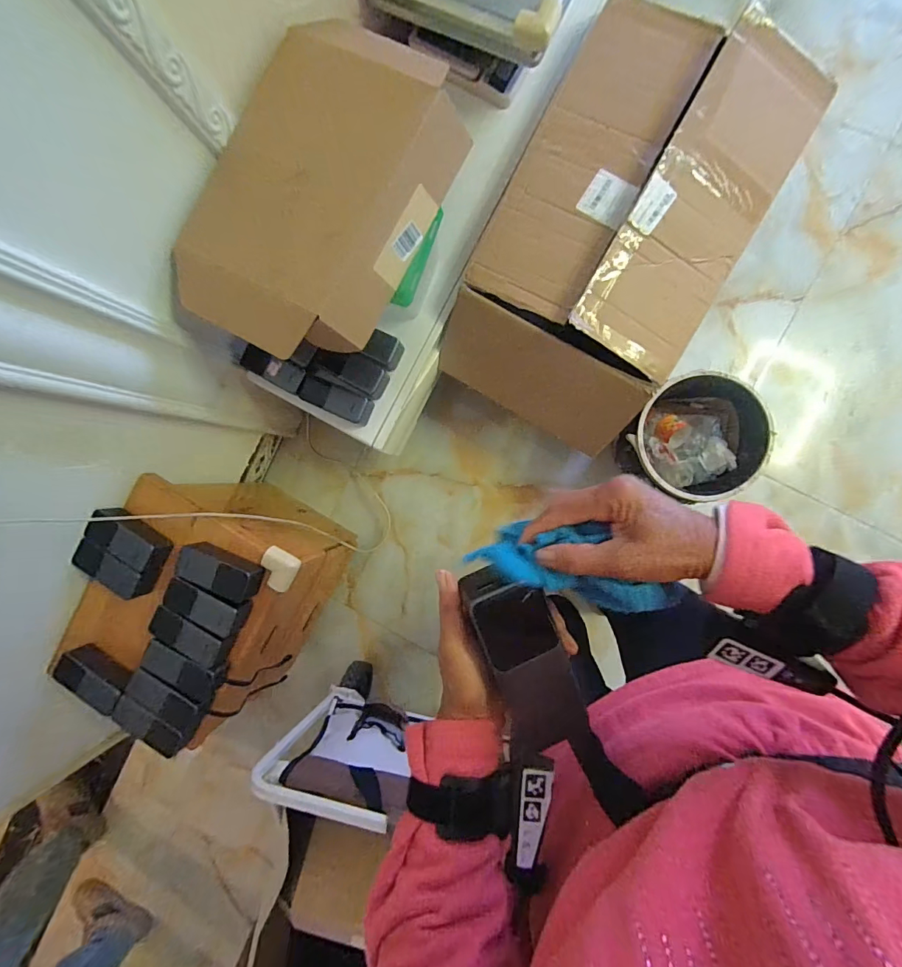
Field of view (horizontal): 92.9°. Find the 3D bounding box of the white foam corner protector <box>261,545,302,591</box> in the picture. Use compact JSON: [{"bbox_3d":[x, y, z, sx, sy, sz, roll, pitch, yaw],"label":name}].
[{"bbox_3d":[-0.300,0.147,0.741,0.062,0.020,0.066,33,96,5],"label":"white foam corner protector"}]

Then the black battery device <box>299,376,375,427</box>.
[{"bbox_3d":[-0.222,-0.162,0.819,0.140,0.041,0.054,25,95,5],"label":"black battery device"}]

